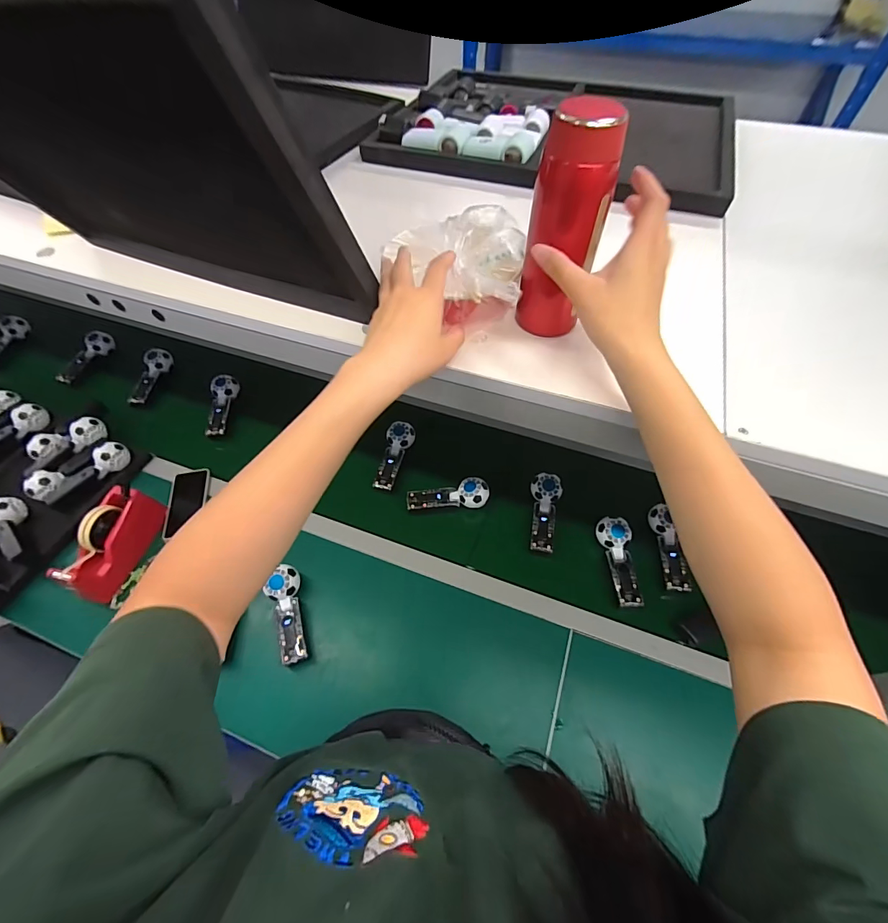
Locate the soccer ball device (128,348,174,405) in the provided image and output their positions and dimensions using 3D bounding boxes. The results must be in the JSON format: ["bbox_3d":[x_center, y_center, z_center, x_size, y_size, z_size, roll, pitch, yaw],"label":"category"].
[{"bbox_3d":[-0.763,-0.217,1.089,0.055,0.047,0.169,12,72,7],"label":"soccer ball device"}]

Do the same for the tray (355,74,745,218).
[{"bbox_3d":[0.191,-0.566,0.702,0.534,0.042,0.379,18,58,11],"label":"tray"}]

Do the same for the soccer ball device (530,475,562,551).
[{"bbox_3d":[0.202,0.107,0.848,0.059,0.062,0.158,10,57,6],"label":"soccer ball device"}]

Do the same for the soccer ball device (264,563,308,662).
[{"bbox_3d":[-0.282,0.264,0.751,0.052,0.038,0.150,-12,71,-9],"label":"soccer ball device"}]

